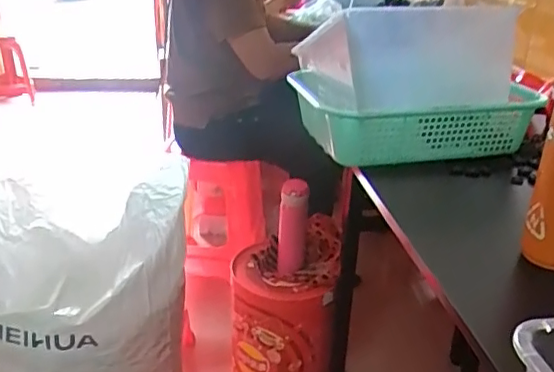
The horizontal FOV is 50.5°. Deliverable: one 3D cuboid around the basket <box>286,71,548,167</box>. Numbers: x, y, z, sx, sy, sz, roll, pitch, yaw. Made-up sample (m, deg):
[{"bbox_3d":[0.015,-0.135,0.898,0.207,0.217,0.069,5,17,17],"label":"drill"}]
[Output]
[{"bbox_3d":[0.227,-0.131,1.053,0.370,0.104,0.263,-3,25,-10],"label":"basket"}]

